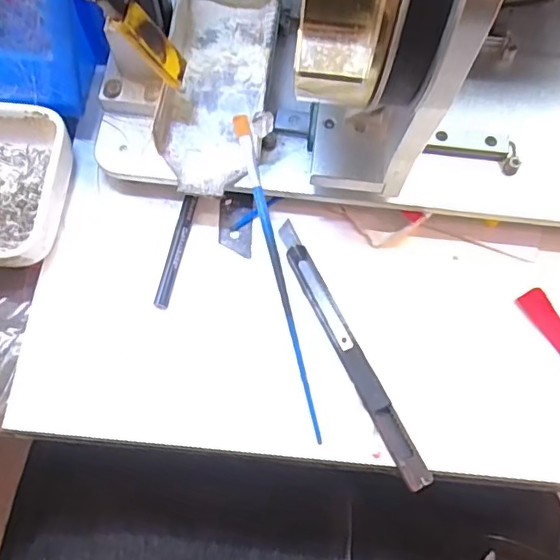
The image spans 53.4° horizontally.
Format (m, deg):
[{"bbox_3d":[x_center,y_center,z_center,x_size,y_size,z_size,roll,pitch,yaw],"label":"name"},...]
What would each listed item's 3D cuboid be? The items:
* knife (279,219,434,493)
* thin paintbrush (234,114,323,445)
[{"bbox_3d":[0.032,0.033,0.269,0.012,0.008,0.140,-25,73,-9],"label":"knife"},{"bbox_3d":[0.000,-0.005,0.271,0.007,0.023,0.161,-14,74,-6],"label":"thin paintbrush"}]

